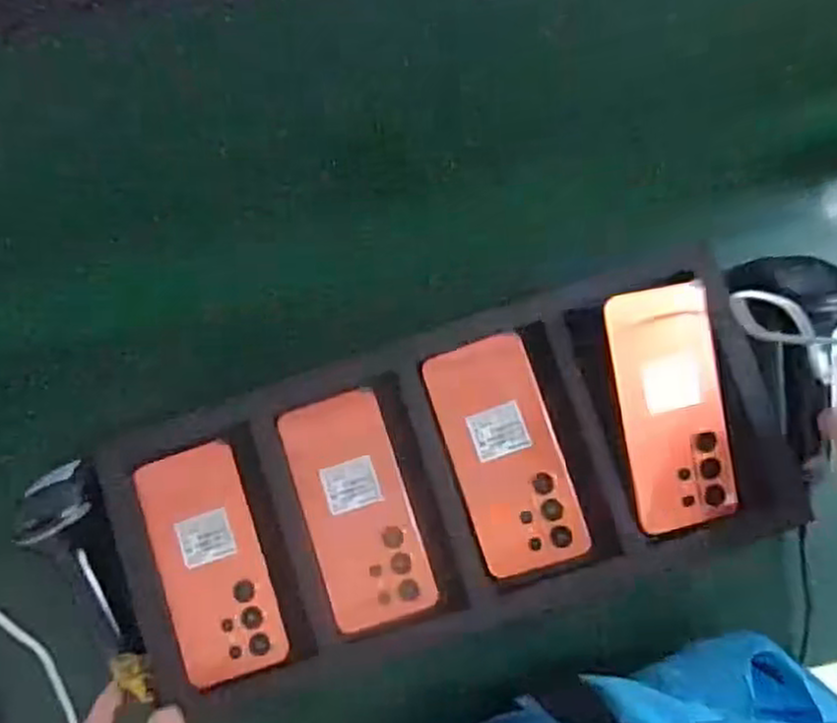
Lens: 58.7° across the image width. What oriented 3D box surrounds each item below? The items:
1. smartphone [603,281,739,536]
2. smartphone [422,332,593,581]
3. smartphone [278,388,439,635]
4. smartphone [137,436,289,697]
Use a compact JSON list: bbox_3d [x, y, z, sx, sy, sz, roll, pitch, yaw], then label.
[{"bbox_3d":[0.182,0.033,0.532,0.077,0.006,0.169,-9,91,-9],"label":"smartphone"},{"bbox_3d":[0.064,0.069,0.547,0.077,0.006,0.169,-18,81,1],"label":"smartphone"},{"bbox_3d":[-0.046,0.109,0.555,0.079,0.007,0.167,-18,81,1],"label":"smartphone"},{"bbox_3d":[-0.155,0.149,0.554,0.076,0.012,0.167,-19,81,1],"label":"smartphone"}]

